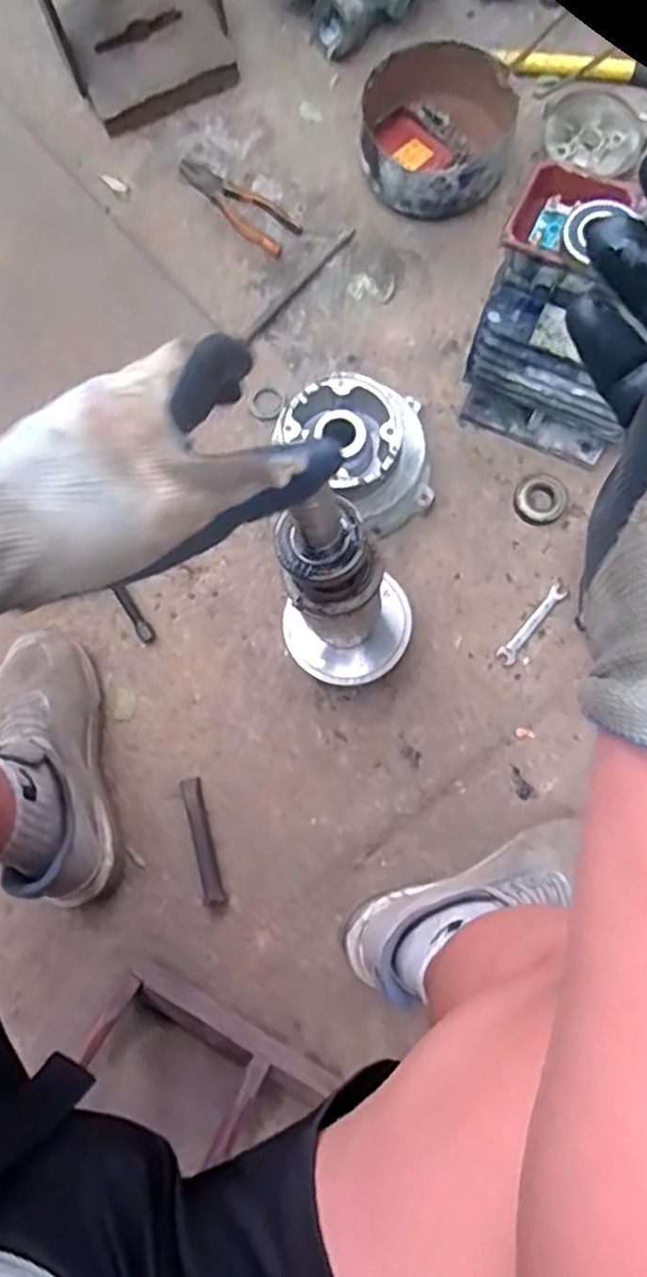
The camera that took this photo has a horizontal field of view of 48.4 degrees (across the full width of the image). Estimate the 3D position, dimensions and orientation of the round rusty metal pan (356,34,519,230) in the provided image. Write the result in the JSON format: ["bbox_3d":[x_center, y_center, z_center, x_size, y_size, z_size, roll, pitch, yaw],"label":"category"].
[{"bbox_3d":[0.145,-0.647,0.928,0.188,0.079,0.213,16,80,3],"label":"round rusty metal pan"}]

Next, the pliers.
[{"bbox_3d":[-0.115,-0.576,0.953,0.182,0.010,0.065,37,82,6],"label":"pliers"}]

